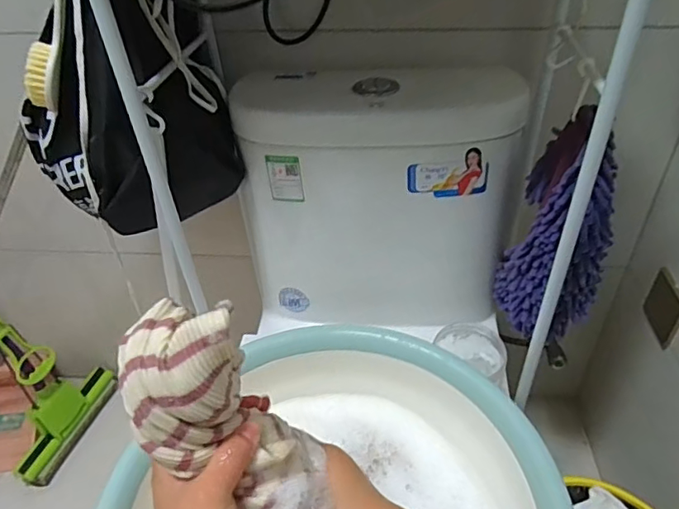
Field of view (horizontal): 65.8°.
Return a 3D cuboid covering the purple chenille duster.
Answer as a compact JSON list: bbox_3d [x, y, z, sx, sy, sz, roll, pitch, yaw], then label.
[{"bbox_3d":[0.269,-0.032,0.662,0.088,0.283,0.124,-13,40,-14],"label":"purple chenille duster"}]

